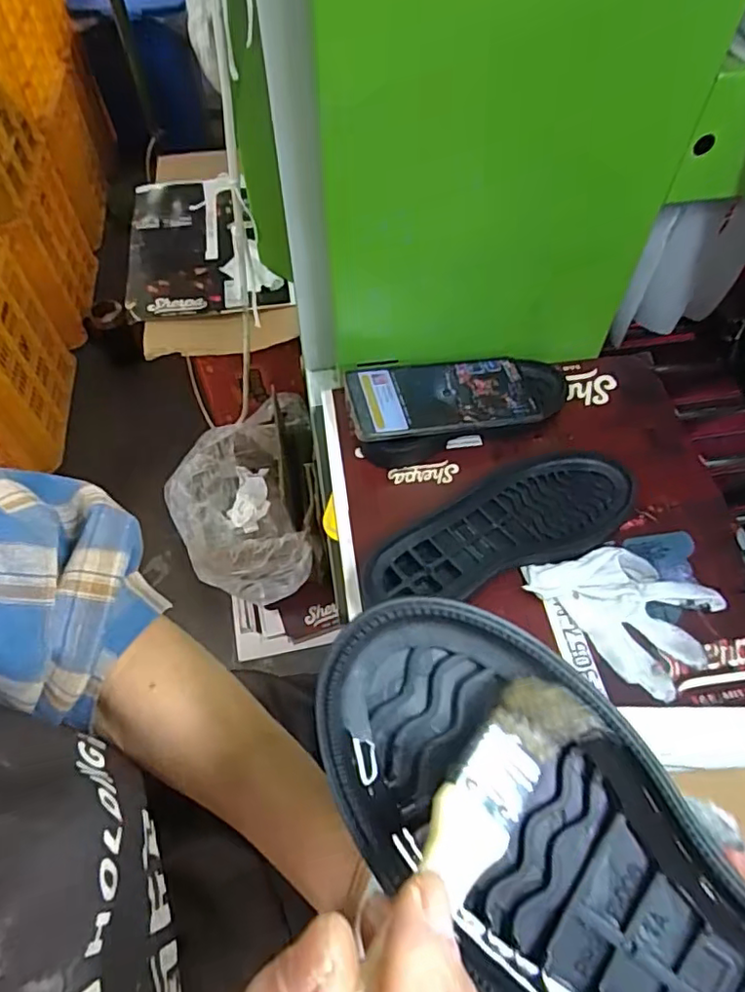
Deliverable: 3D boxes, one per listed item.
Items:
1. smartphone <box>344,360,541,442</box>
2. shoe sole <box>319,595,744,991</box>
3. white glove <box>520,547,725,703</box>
[{"bbox_3d":[0.061,-0.088,0.530,0.163,0.010,0.078,-7,56,-12],"label":"smartphone"},{"bbox_3d":[0.078,0.132,0.180,0.083,0.033,0.239,-39,81,-22],"label":"shoe sole"},{"bbox_3d":[0.192,0.077,0.455,0.097,0.010,0.127,-39,65,-22],"label":"white glove"}]

